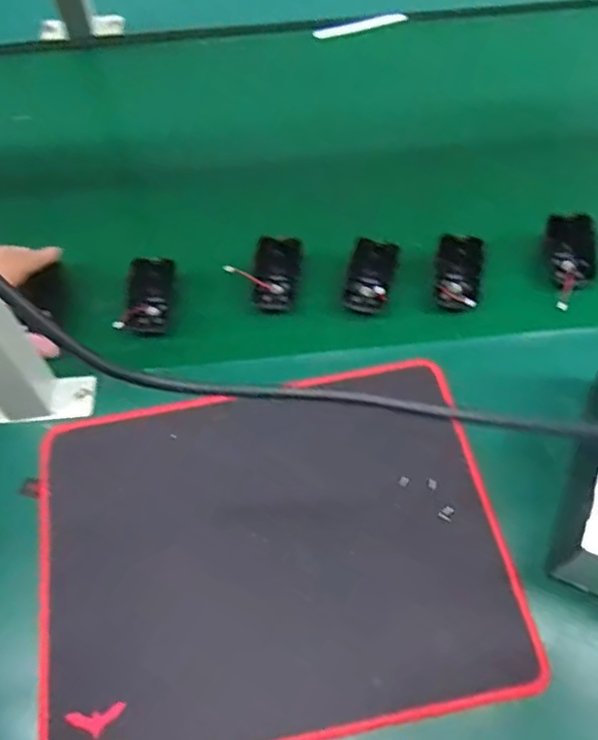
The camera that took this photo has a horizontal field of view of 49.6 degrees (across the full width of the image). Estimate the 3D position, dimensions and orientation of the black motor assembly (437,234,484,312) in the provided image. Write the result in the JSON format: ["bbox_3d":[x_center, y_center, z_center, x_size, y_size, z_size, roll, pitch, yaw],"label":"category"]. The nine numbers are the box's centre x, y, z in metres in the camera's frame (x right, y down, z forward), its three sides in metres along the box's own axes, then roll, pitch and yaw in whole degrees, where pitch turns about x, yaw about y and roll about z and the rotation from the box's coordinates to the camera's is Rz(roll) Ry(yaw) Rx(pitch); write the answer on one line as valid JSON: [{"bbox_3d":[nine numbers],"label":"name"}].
[{"bbox_3d":[0.148,-0.089,0.601,0.044,0.033,0.063,8,60,7],"label":"black motor assembly"}]

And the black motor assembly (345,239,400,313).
[{"bbox_3d":[0.067,-0.086,0.607,0.044,0.039,0.062,14,61,10],"label":"black motor assembly"}]

